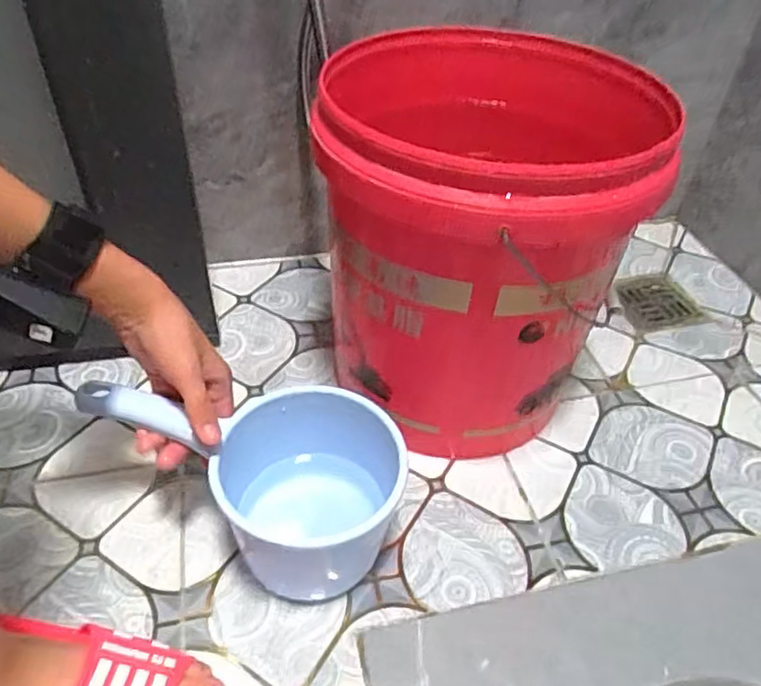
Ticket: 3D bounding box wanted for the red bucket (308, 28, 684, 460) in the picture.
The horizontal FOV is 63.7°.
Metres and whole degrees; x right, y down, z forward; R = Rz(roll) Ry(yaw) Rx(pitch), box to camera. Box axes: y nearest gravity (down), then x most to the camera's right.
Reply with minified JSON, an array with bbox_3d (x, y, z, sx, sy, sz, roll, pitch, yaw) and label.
[{"bbox_3d":[0.081,-0.078,0.566,0.247,0.310,0.277,6,43,2],"label":"red bucket"}]

